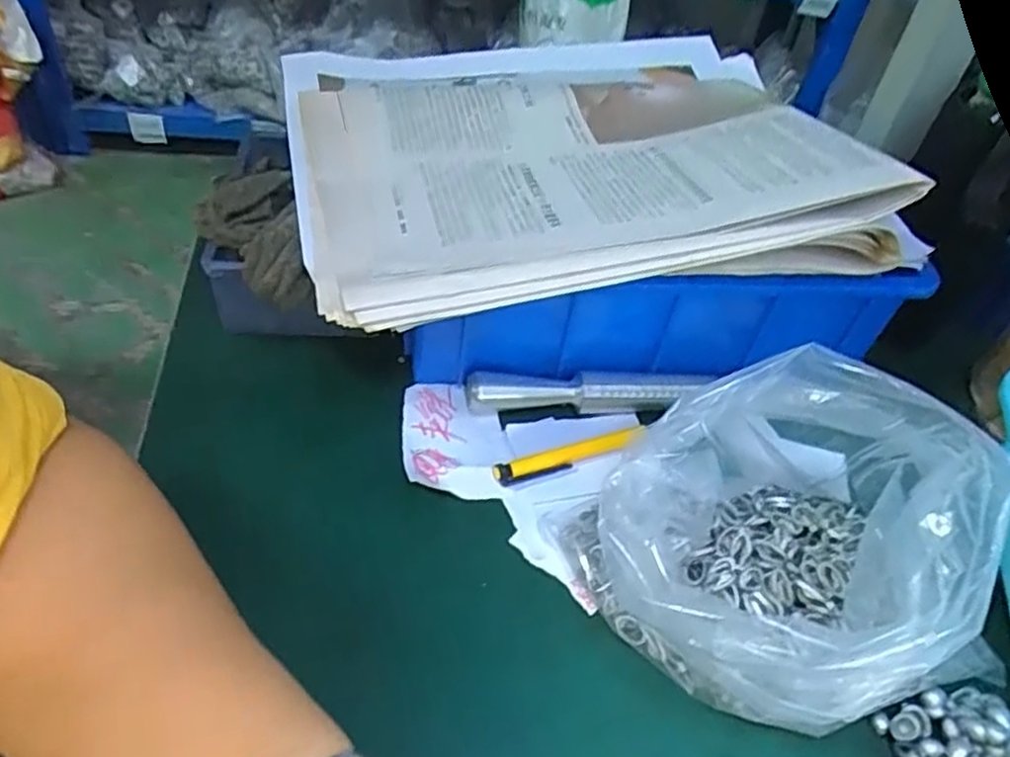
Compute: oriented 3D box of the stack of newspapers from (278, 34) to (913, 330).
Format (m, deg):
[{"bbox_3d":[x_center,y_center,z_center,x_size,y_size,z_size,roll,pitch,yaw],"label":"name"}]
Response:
[{"bbox_3d":[0.037,-0.136,0.402,0.301,0.042,0.252,-7,47,-15],"label":"stack of newspapers"}]

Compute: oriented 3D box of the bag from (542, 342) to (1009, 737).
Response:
[{"bbox_3d":[0.121,0.063,0.301,0.160,0.098,0.136,-13,48,-21],"label":"bag"}]

